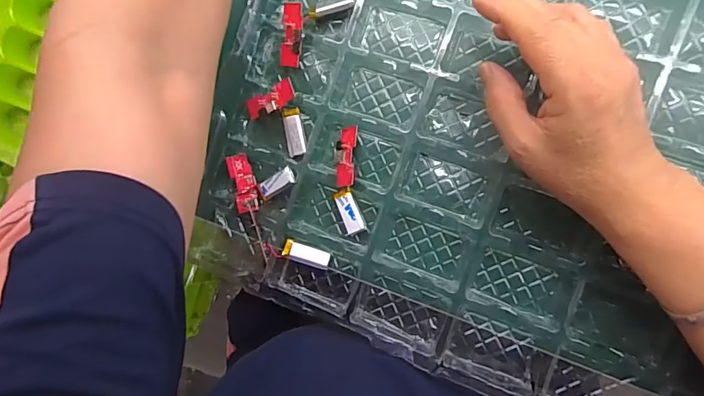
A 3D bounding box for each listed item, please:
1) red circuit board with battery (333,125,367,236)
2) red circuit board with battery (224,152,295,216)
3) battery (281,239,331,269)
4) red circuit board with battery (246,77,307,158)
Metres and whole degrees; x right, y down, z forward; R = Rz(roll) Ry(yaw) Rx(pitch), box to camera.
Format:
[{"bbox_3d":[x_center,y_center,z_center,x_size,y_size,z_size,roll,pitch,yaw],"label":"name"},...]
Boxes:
[{"bbox_3d":[-0.003,-0.012,0.321,0.020,0.008,0.076,-5,90,14],"label":"red circuit board with battery"},{"bbox_3d":[-0.067,-0.016,0.331,0.050,0.025,0.044,-16,87,14],"label":"red circuit board with battery"},{"bbox_3d":[-0.033,0.041,0.324,0.034,0.010,0.013,19,95,13],"label":"battery"},{"bbox_3d":[-0.055,-0.055,0.325,0.039,0.014,0.051,-15,88,6],"label":"red circuit board with battery"}]

